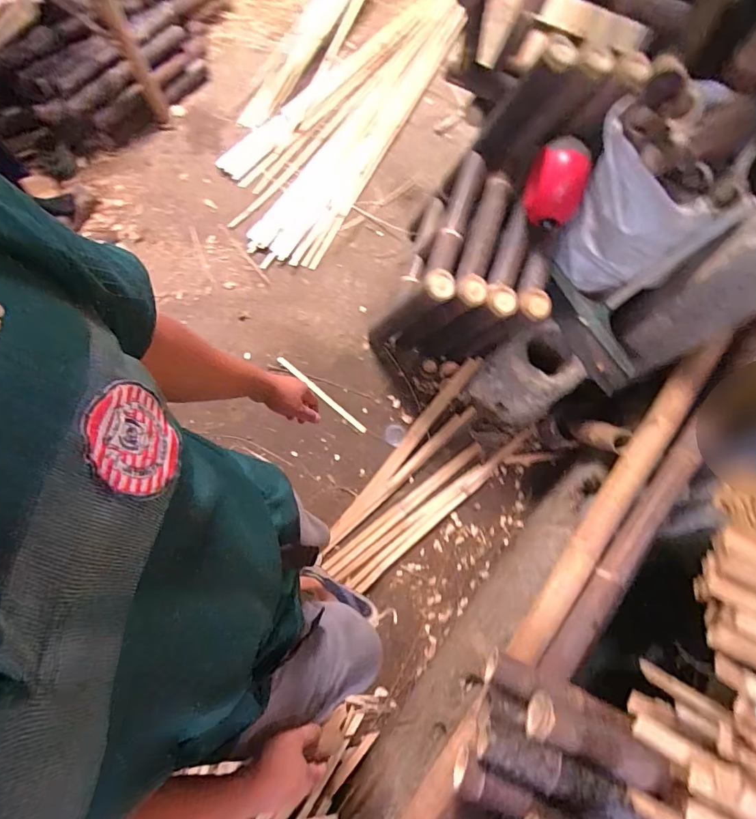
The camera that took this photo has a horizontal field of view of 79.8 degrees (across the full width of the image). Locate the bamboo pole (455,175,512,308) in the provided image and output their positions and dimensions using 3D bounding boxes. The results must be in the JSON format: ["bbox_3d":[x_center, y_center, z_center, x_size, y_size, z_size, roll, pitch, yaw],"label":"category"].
[{"bbox_3d":[0.280,-0.456,1.197,0.081,0.070,0.403,15,76,2],"label":"bamboo pole"}]

